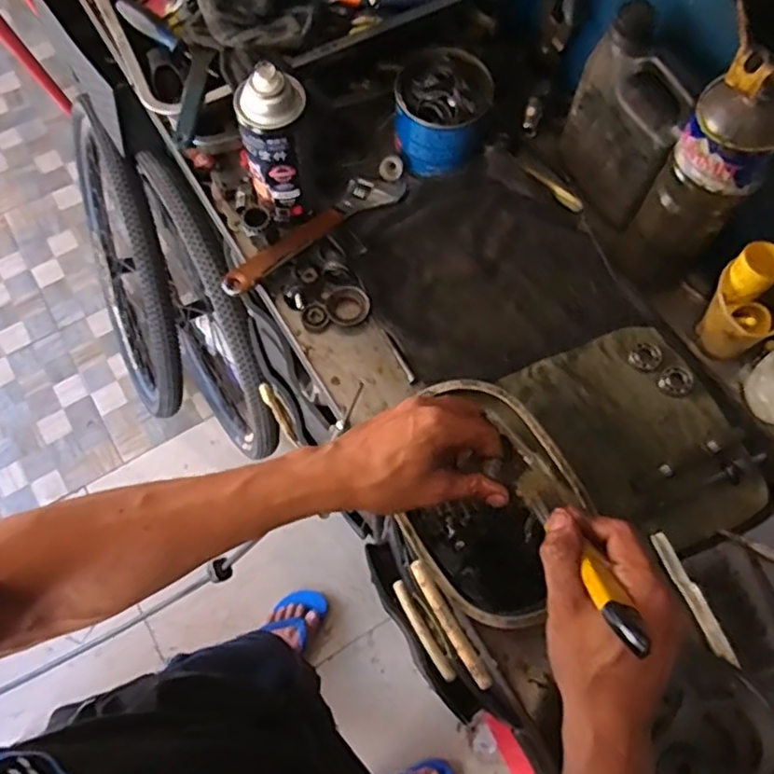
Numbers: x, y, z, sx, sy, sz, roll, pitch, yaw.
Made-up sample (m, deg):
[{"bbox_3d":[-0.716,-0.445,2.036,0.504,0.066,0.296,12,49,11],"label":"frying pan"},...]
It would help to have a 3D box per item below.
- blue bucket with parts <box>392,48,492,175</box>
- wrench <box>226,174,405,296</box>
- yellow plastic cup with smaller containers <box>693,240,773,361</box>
[{"bbox_3d":[0.060,-0.298,0.693,0.092,0.081,0.100,1,70,-2],"label":"blue bucket with parts"},{"bbox_3d":[-0.078,-0.171,0.680,0.229,0.025,0.042,-38,76,-14],"label":"wrench"},{"bbox_3d":[0.334,-0.074,0.611,0.058,0.112,0.075,-32,74,-13],"label":"yellow plastic cup with smaller containers"}]

